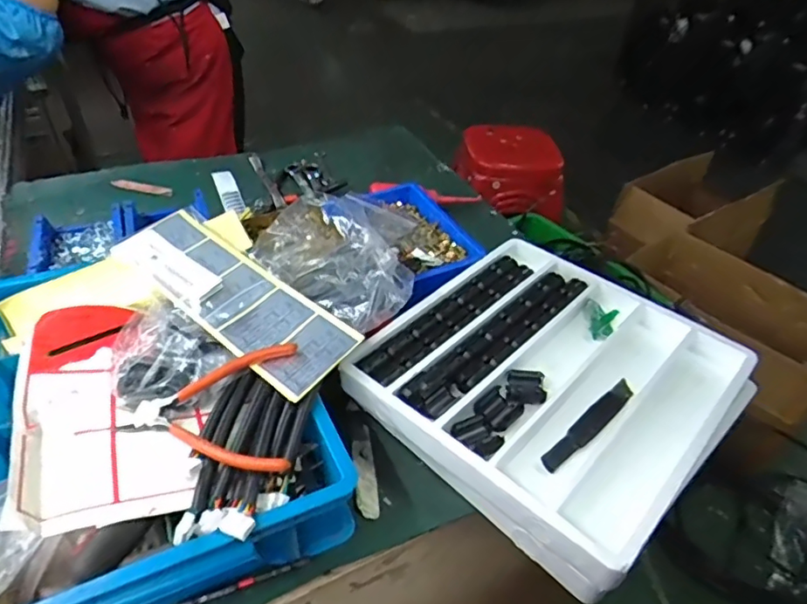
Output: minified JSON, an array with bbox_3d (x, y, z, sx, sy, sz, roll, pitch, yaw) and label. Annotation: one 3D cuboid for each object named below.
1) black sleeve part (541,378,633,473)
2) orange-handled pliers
[{"bbox_3d":[0.169,0.108,0.496,0.020,0.010,0.140,34,49,31],"label":"black sleeve part"},{"bbox_3d":[-0.153,0.084,0.438,0.127,0.020,0.115,-2,41,-6],"label":"orange-handled pliers"}]

